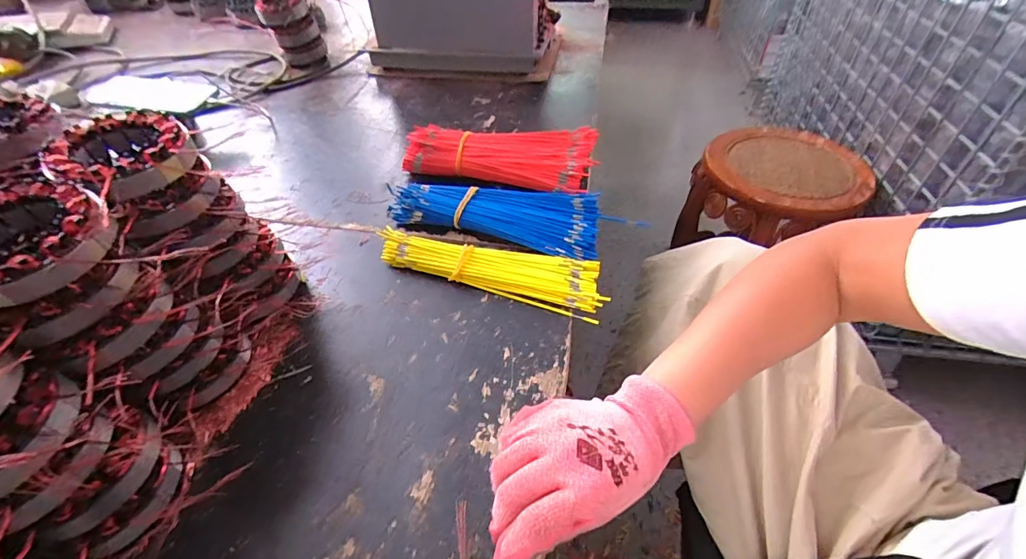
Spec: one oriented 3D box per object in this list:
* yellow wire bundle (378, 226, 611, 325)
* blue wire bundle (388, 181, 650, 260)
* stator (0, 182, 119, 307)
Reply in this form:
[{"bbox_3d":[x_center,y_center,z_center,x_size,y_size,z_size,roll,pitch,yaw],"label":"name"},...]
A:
[{"bbox_3d":[-0.023,-0.015,0.486,0.244,0.023,0.067,14,48,15],"label":"yellow wire bundle"},{"bbox_3d":[-0.016,-0.076,0.535,0.266,0.039,0.093,11,47,12],"label":"blue wire bundle"},{"bbox_3d":[-0.299,-0.022,0.278,0.084,0.033,0.086,28,53,26],"label":"stator"}]

